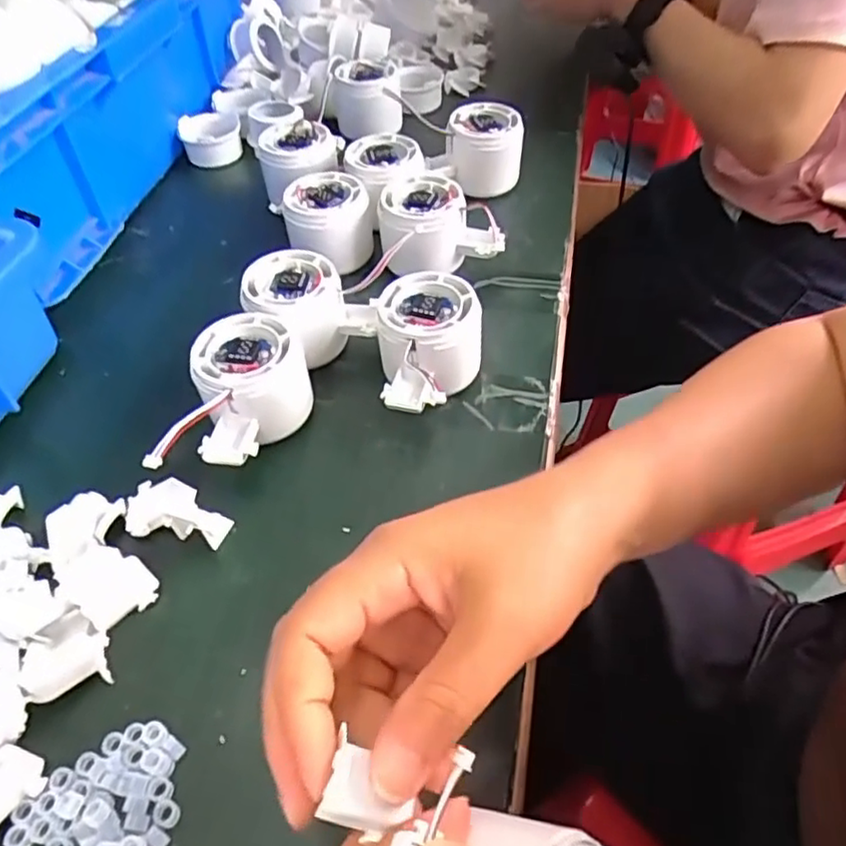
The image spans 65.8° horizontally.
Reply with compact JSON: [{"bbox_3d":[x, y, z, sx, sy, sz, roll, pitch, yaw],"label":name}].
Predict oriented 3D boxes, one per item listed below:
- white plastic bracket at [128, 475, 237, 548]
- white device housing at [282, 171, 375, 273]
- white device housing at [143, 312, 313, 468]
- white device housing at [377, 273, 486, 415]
[{"bbox_3d":[-0.123,0.043,0.325,0.053,0.014,0.029,14,51,14],"label":"white plastic bracket"},{"bbox_3d":[-0.065,-0.139,0.452,0.057,0.046,0.054,-9,49,-6],"label":"white device housing"},{"bbox_3d":[-0.096,-0.012,0.354,0.059,0.052,0.084,7,53,7],"label":"white device housing"},{"bbox_3d":[0.004,-0.042,0.365,0.058,0.044,0.074,-7,52,-4],"label":"white device housing"}]

